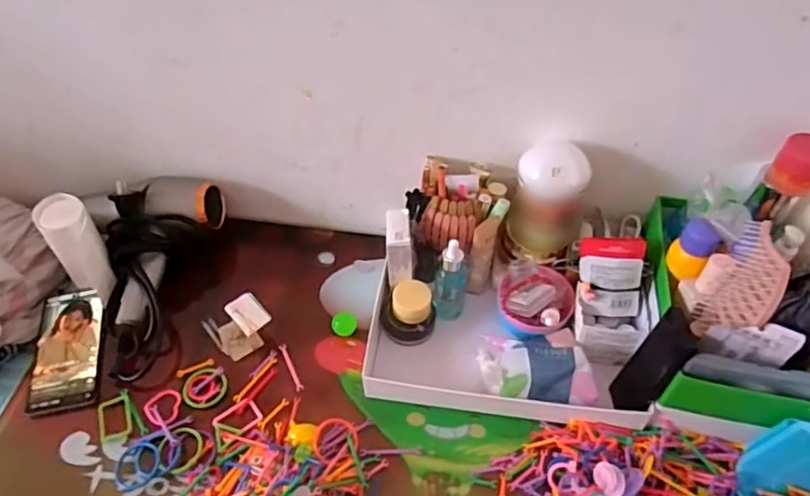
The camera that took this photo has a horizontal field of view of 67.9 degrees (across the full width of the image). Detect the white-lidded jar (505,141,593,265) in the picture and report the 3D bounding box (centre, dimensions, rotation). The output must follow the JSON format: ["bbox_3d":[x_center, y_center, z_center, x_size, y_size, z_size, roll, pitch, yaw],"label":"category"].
[{"bbox_3d":[0.164,-0.052,0.685,0.078,0.134,0.079,0,51,0],"label":"white-lidded jar"}]

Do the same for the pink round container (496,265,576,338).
[{"bbox_3d":[0.150,0.063,0.699,0.084,0.068,0.081,0,51,0],"label":"pink round container"}]

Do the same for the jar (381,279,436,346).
[{"bbox_3d":[0.004,0.076,0.708,0.060,0.061,0.050,13,52,11],"label":"jar"}]

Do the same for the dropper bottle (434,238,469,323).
[{"bbox_3d":[0.053,0.040,0.695,0.038,0.108,0.035,4,51,4],"label":"dropper bottle"}]

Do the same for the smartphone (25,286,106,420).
[{"bbox_3d":[-0.393,0.118,0.701,0.071,0.013,0.150,-7,54,-9],"label":"smartphone"}]

